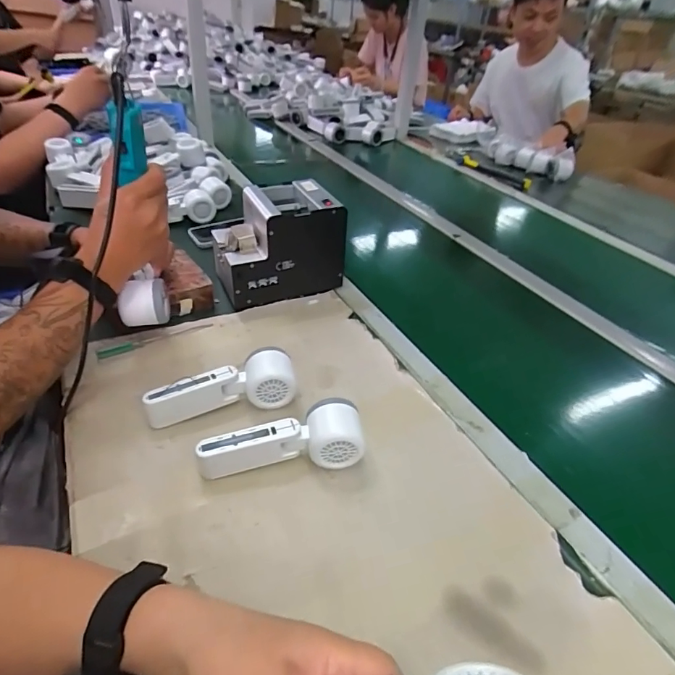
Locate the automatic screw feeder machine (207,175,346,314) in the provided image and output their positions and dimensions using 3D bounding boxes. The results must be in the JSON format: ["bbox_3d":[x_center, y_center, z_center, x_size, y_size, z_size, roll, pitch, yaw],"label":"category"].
[{"bbox_3d":[-0.096,-0.149,0.712,0.182,0.145,0.126,-13,41,-21],"label":"automatic screw feeder machine"}]

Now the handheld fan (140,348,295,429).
[{"bbox_3d":[-0.133,0.058,0.524,0.164,0.054,0.050,-9,40,-16],"label":"handheld fan"}]

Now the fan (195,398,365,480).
[{"bbox_3d":[-0.057,0.107,0.468,0.167,0.053,0.053,-3,38,-10],"label":"fan"}]

